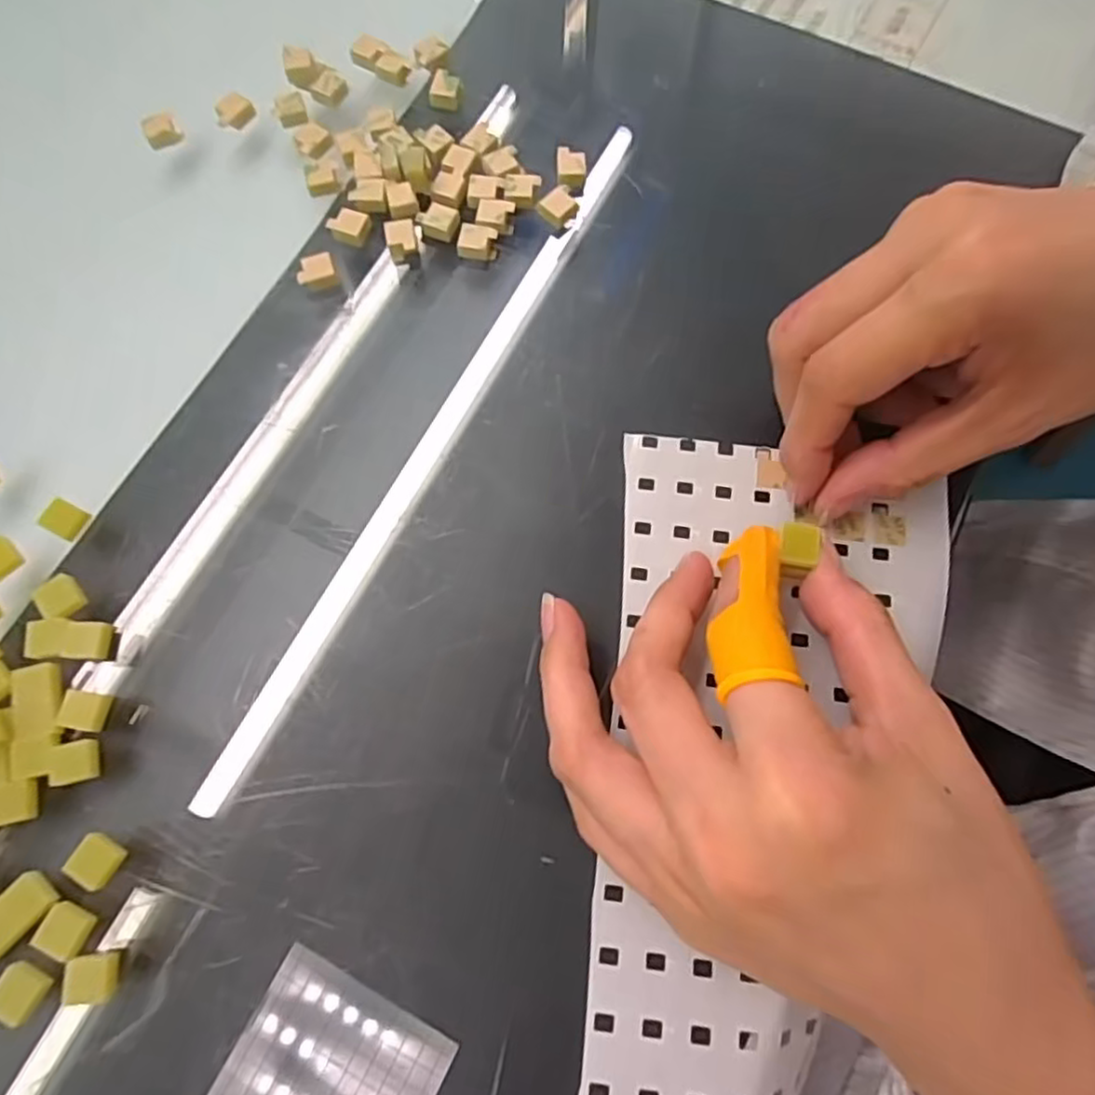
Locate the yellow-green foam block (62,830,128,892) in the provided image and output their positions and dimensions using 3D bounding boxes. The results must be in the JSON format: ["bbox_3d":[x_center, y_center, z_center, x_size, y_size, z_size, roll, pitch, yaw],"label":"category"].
[{"bbox_3d":[-0.118,0.082,0.180,0.012,0.005,0.011,29,75,9],"label":"yellow-green foam block"}]

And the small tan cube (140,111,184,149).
[{"bbox_3d":[-0.143,-0.154,0.254,0.012,0.007,0.009,-28,74,-8],"label":"small tan cube"}]

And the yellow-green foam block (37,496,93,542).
[{"bbox_3d":[-0.147,-0.009,0.209,0.011,0.005,0.010,25,74,8],"label":"yellow-green foam block"}]

